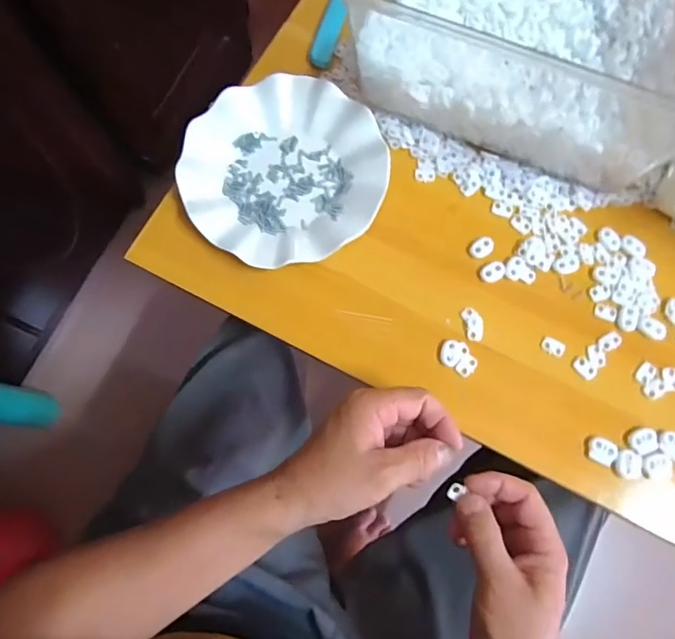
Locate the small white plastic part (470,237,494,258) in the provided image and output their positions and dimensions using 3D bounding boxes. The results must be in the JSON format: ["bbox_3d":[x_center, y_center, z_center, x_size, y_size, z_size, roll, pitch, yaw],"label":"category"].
[{"bbox_3d":[0.129,-0.064,0.447,0.023,0.004,0.016,-35,77,-10],"label":"small white plastic part"}]

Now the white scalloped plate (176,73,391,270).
[{"bbox_3d":[-0.049,-0.136,0.457,0.177,0.023,0.176,0,74,0],"label":"white scalloped plate"}]

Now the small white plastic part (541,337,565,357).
[{"bbox_3d":[0.184,0.023,0.426,0.019,0.004,0.013,32,76,8],"label":"small white plastic part"}]

